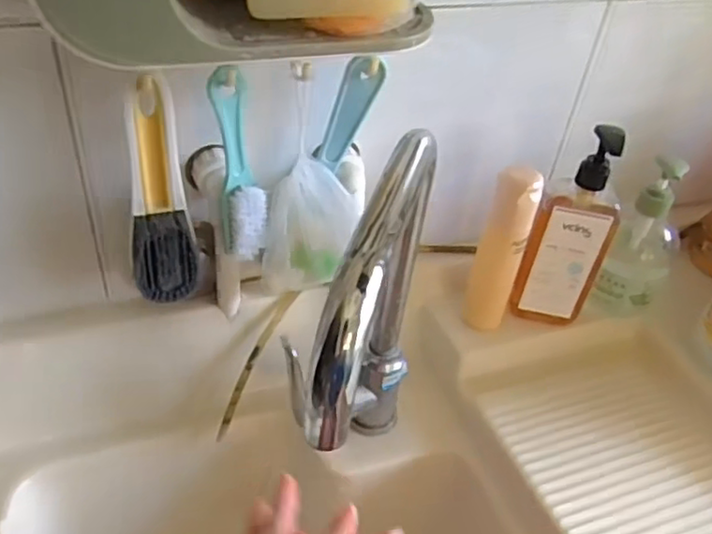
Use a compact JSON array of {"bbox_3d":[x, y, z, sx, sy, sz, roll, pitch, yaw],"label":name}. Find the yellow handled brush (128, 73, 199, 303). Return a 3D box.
[{"bbox_3d":[-0.142,-0.048,0.470,0.044,0.172,0.031,-6,43,-14],"label":"yellow handled brush"}]

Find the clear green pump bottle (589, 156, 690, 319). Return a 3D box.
[{"bbox_3d":[0.285,-0.023,0.637,0.061,0.150,0.068,22,44,17],"label":"clear green pump bottle"}]

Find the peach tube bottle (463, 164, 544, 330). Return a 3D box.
[{"bbox_3d":[0.132,-0.014,0.597,0.042,0.163,0.035,18,42,12],"label":"peach tube bottle"}]

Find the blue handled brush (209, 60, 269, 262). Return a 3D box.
[{"bbox_3d":[-0.084,-0.072,0.482,0.029,0.146,0.028,-25,50,-31],"label":"blue handled brush"}]

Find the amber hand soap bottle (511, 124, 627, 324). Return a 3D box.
[{"bbox_3d":[0.197,-0.032,0.595,0.068,0.201,0.038,18,42,12],"label":"amber hand soap bottle"}]

